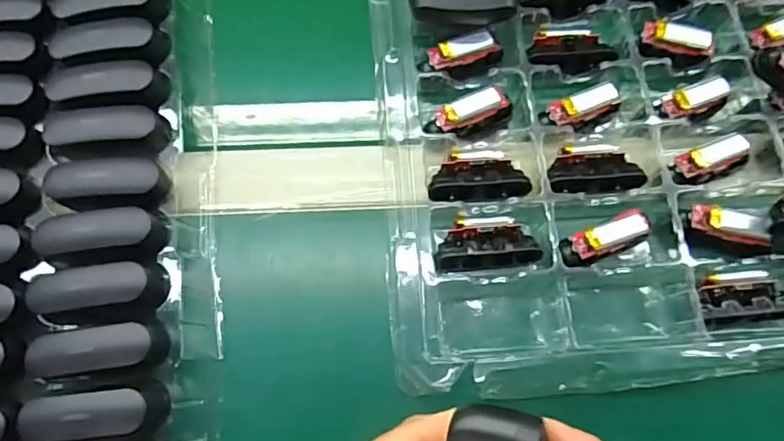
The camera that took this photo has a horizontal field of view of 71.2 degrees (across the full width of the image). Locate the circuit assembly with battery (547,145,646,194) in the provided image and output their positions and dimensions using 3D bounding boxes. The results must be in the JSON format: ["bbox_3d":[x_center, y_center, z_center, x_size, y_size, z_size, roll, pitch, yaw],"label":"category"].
[{"bbox_3d":[0.125,-0.031,0.337,0.056,0.013,0.028,0,72,-1],"label":"circuit assembly with battery"}]

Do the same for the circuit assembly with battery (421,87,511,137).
[{"bbox_3d":[0.049,-0.065,0.344,0.055,0.024,0.017,-23,74,-8],"label":"circuit assembly with battery"}]

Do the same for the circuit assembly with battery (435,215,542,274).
[{"bbox_3d":[0.055,0.012,0.321,0.060,0.015,0.029,-7,73,-3],"label":"circuit assembly with battery"}]

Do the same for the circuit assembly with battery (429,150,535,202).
[{"bbox_3d":[0.053,-0.028,0.336,0.060,0.014,0.028,-5,73,-2],"label":"circuit assembly with battery"}]

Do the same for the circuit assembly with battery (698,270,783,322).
[{"bbox_3d":[0.200,0.043,0.313,0.048,0.020,0.027,-2,72,-1],"label":"circuit assembly with battery"}]

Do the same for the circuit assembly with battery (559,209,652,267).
[{"bbox_3d":[0.122,0.010,0.315,0.049,0.021,0.019,-21,74,-7],"label":"circuit assembly with battery"}]

